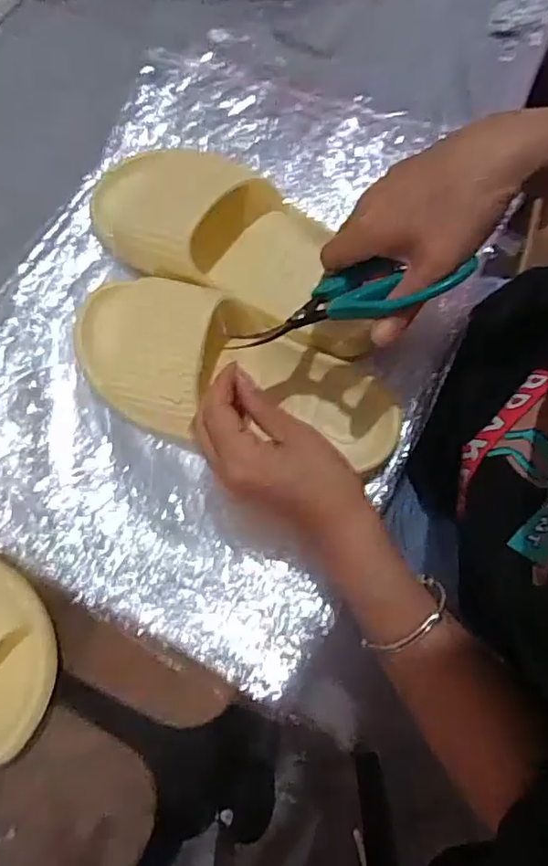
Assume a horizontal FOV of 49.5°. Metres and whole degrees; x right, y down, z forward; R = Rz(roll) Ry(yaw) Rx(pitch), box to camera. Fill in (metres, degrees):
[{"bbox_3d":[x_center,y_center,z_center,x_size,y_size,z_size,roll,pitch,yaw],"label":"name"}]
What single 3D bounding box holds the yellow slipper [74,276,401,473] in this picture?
[{"bbox_3d":[-0.031,-0.041,0.414,0.239,0.061,0.100,16,78,1],"label":"yellow slipper"}]

